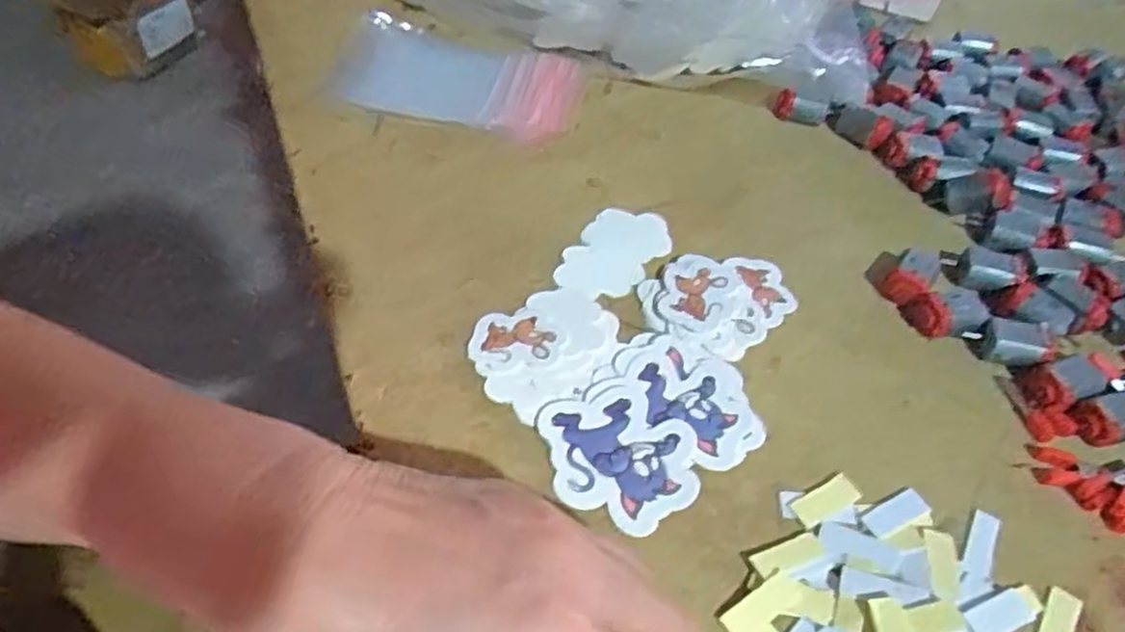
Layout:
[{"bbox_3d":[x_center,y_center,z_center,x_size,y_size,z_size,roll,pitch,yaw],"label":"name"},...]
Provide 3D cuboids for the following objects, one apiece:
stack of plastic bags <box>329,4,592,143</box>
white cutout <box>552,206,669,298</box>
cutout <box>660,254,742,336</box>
[{"bbox_3d":[-0.059,-0.137,0.432,0.136,0.016,0.078,11,51,5],"label":"stack of plastic bags"},{"bbox_3d":[0.025,-0.030,0.360,0.038,0.005,0.065,26,54,17],"label":"white cutout"},{"bbox_3d":[0.062,-0.010,0.339,0.033,0.004,0.042,12,53,10],"label":"cutout"}]

